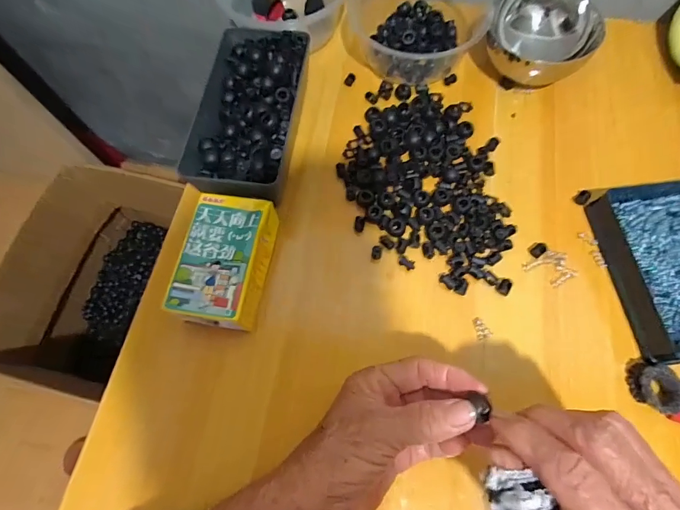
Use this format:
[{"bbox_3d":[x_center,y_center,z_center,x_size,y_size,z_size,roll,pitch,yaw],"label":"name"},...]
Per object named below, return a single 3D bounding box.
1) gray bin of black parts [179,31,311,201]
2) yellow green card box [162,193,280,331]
[{"bbox_3d":[-0.086,-0.134,0.376,0.095,0.052,0.189,6,69,3],"label":"gray bin of black parts"},{"bbox_3d":[-0.096,0.004,0.326,0.064,0.042,0.107,8,69,4],"label":"yellow green card box"}]

